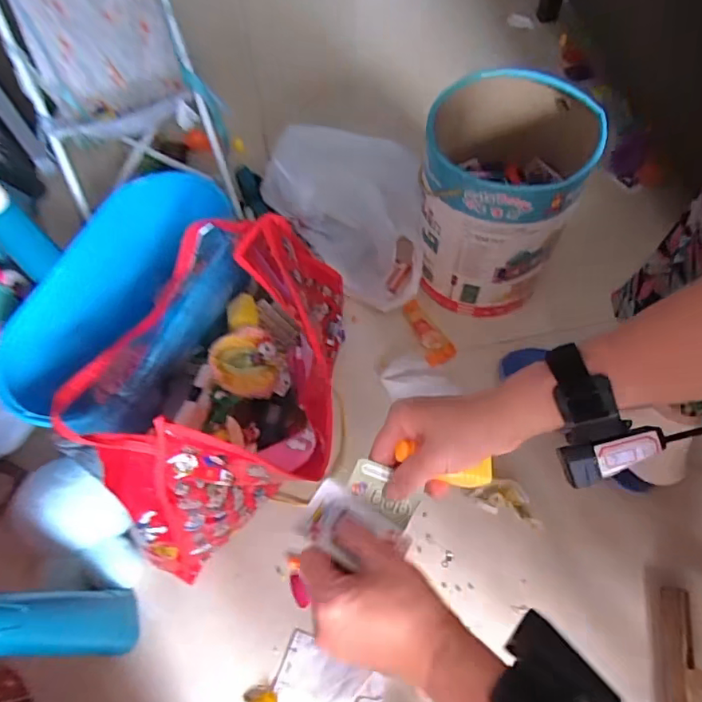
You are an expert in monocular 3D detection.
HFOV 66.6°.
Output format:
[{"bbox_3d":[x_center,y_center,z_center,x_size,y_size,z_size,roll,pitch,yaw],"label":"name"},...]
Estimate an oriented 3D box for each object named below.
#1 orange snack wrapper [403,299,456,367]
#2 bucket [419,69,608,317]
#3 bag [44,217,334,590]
[{"bbox_3d":[0.125,-0.032,0.859,0.047,0.013,0.116,-19,64,-7],"label":"orange snack wrapper"},{"bbox_3d":[0.208,-0.215,0.801,0.196,0.301,0.210,-1,63,2],"label":"bucket"},{"bbox_3d":[-0.164,0.040,0.672,0.249,0.250,0.407,22,66,13],"label":"bag"}]

